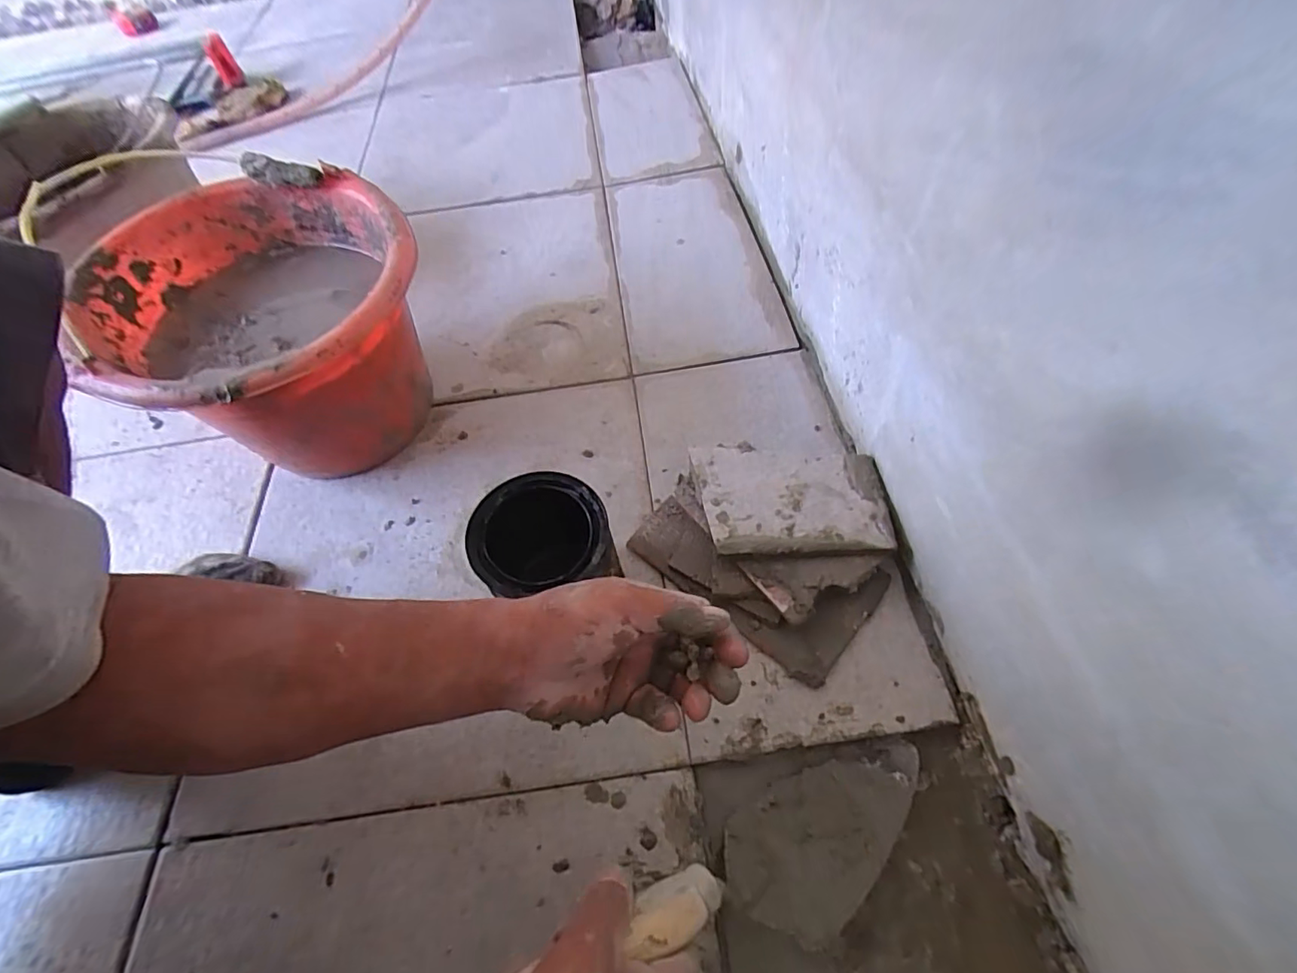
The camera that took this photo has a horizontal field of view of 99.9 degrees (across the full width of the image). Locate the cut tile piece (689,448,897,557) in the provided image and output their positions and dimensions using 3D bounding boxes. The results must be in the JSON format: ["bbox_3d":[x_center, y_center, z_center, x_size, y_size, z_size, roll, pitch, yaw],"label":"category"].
[{"bbox_3d":[0.121,0.009,0.464,0.154,0.011,0.106,-4,58,3],"label":"cut tile piece"}]

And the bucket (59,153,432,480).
[{"bbox_3d":[-0.335,-0.138,0.536,0.250,0.206,0.295,-31,60,-14],"label":"bucket"}]

